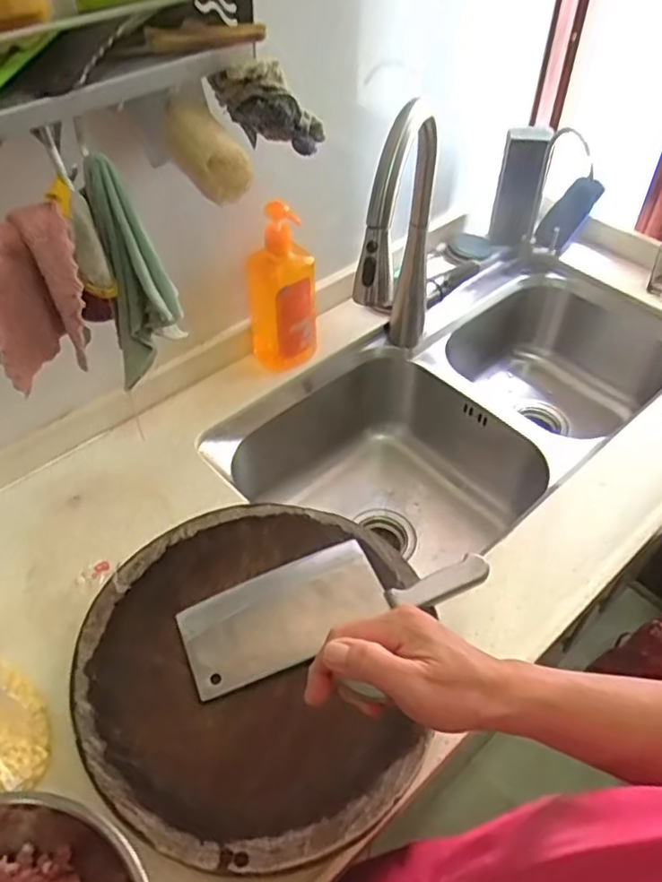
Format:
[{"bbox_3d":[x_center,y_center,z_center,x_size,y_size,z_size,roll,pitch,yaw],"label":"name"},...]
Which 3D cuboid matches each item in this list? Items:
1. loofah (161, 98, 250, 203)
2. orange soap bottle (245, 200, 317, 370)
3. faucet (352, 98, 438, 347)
[{"bbox_3d":[-0.117,-0.270,0.613,0.052,0.049,0.101,-37,74,-8],"label":"loofah"},{"bbox_3d":[-0.073,-0.208,0.944,0.096,0.257,0.052,-2,49,-1],"label":"orange soap bottle"},{"bbox_3d":[0.095,-0.237,0.913,0.066,0.395,0.311,10,50,9],"label":"faucet"}]

